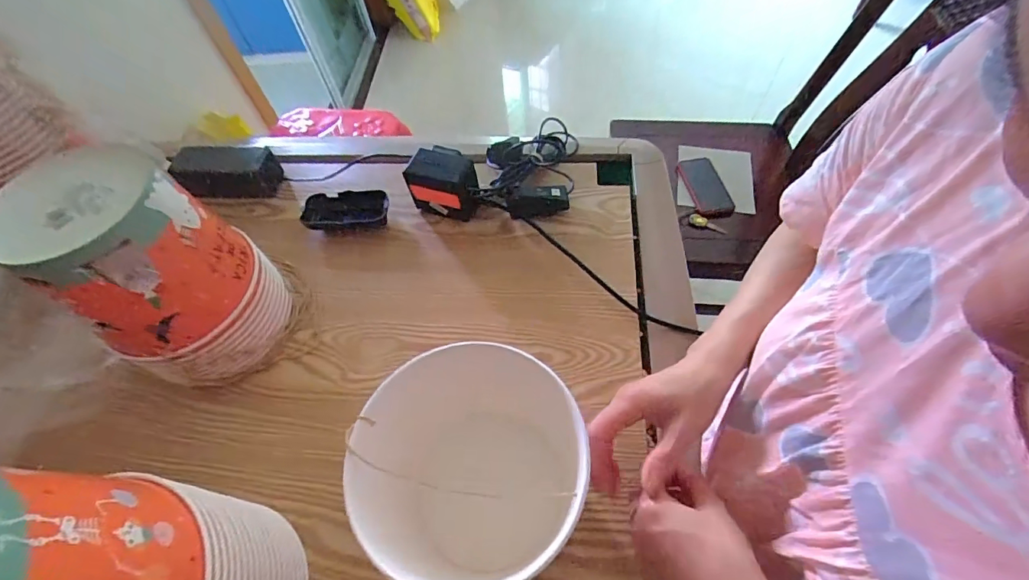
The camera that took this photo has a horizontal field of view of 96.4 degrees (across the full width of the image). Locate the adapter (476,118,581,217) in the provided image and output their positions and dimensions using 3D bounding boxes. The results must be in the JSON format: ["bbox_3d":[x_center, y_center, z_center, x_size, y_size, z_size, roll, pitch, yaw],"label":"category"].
[{"bbox_3d":[0.021,-0.165,0.609,0.115,0.051,0.160,6,58,8],"label":"adapter"}]

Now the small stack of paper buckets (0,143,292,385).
[{"bbox_3d":[-0.336,-0.016,0.445,0.131,0.220,0.150,20,61,16],"label":"small stack of paper buckets"}]

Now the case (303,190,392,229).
[{"bbox_3d":[-0.218,-0.104,0.604,0.108,0.029,0.051,-2,57,2],"label":"case"}]

